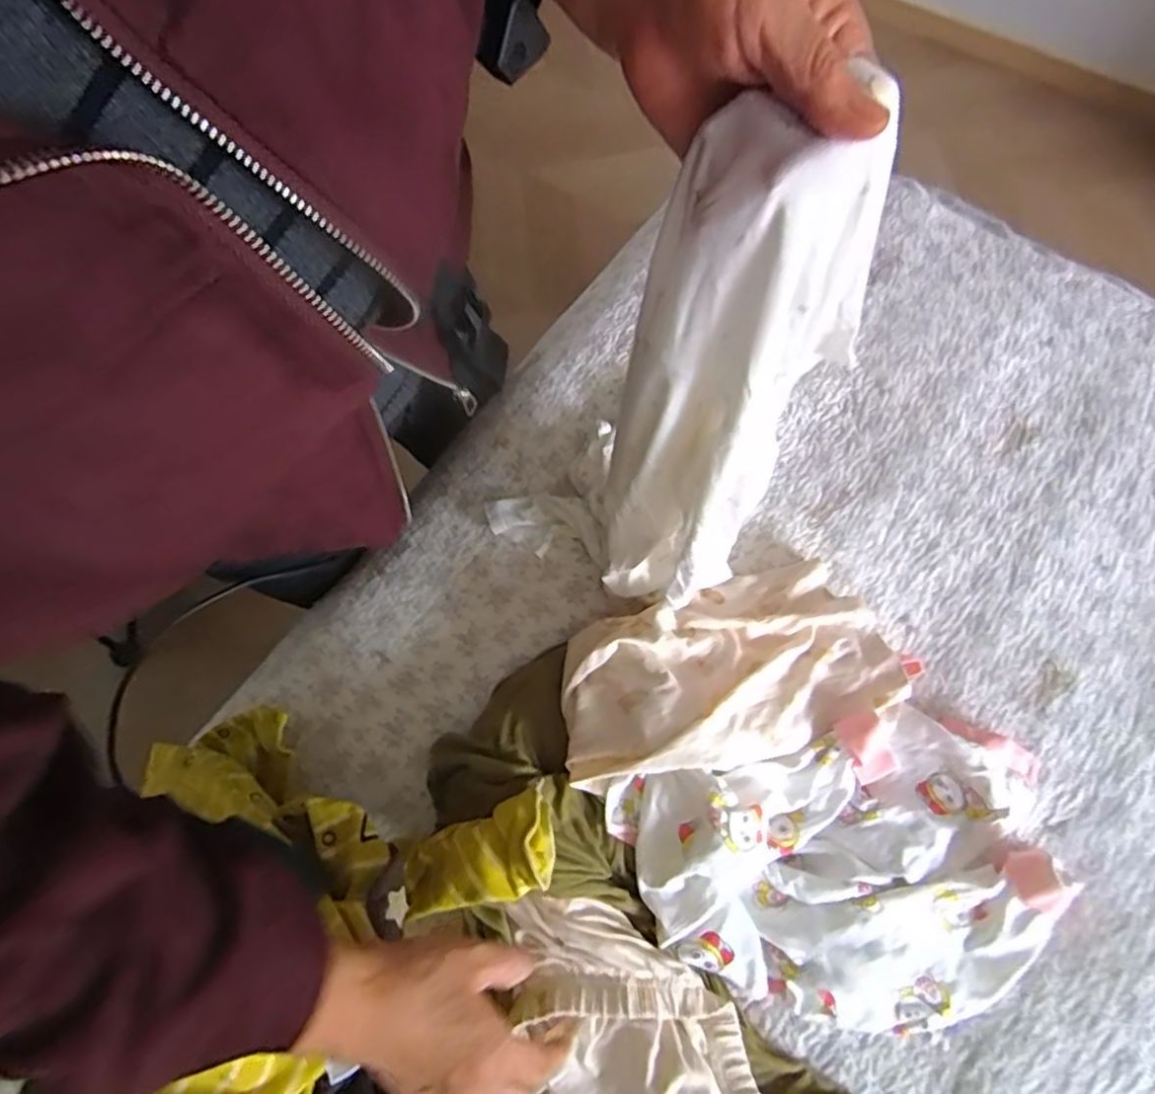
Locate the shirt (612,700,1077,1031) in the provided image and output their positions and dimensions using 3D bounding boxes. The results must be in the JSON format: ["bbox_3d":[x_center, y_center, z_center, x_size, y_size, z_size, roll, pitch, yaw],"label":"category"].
[{"bbox_3d":[0.204,0.234,0.471,0.312,0.083,0.202,-14,70,-4],"label":"shirt"}]

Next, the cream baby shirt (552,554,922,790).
[{"bbox_3d":[0.118,0.096,0.519,0.268,0.051,0.137,-13,70,-17],"label":"cream baby shirt"}]

